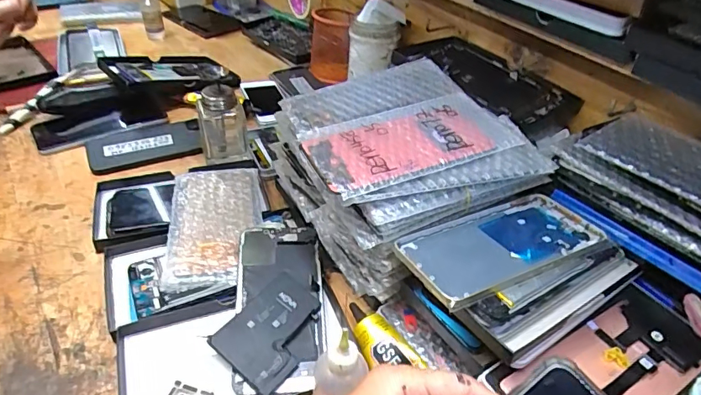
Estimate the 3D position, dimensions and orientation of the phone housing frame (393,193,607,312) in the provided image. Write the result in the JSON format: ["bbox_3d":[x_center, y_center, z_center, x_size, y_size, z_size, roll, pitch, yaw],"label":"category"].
[{"bbox_3d":[0.123,0.038,0.386,0.167,0.011,0.079,-15,36,-26],"label":"phone housing frame"}]

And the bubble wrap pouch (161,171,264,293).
[{"bbox_3d":[-0.139,0.021,0.491,0.090,0.005,0.178,-5,44,-9],"label":"bubble wrap pouch"}]

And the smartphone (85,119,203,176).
[{"bbox_3d":[-0.266,-0.066,0.623,0.140,0.014,0.084,-21,49,-24],"label":"smartphone"}]

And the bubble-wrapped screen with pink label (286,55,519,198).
[{"bbox_3d":[0.037,-0.070,0.431,0.179,0.016,0.158,-17,44,-22],"label":"bubble-wrapped screen with pink label"}]

